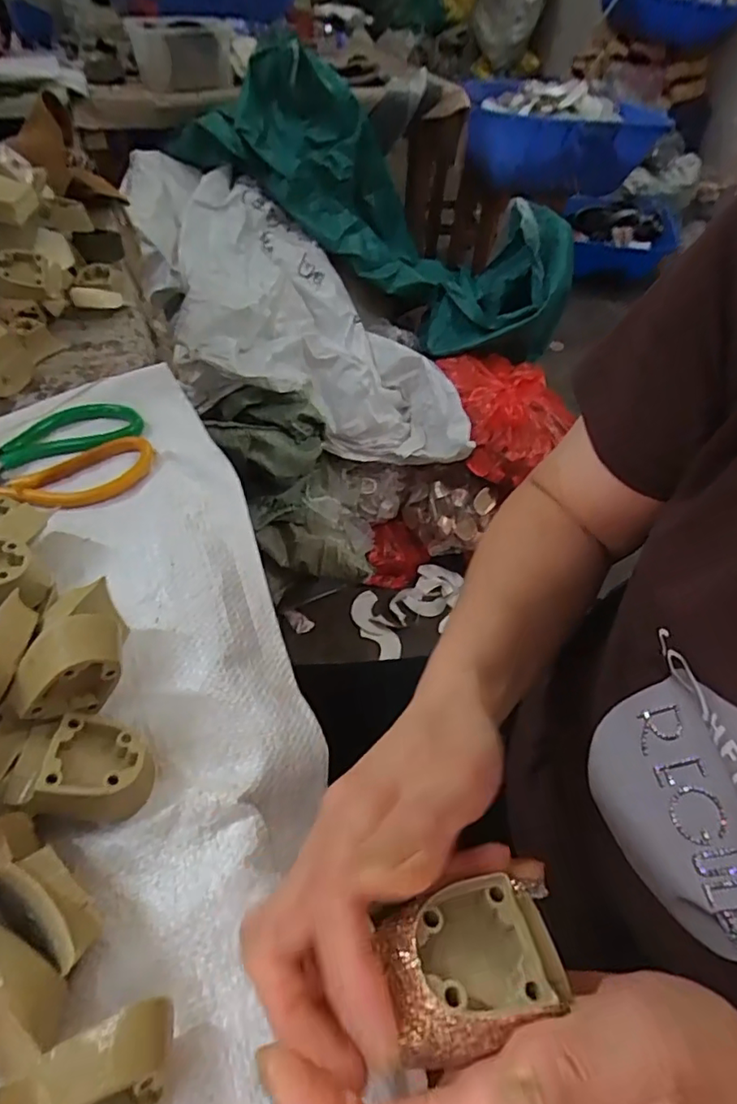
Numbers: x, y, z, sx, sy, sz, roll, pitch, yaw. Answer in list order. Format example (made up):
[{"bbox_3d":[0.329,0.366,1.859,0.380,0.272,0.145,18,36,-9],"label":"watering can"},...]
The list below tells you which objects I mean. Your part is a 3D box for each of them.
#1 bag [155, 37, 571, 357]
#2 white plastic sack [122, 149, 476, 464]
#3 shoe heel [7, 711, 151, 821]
[{"bbox_3d":[0.057,-0.732,1.208,0.824,0.237,0.357,30,50,-9],"label":"bag"},{"bbox_3d":[-0.128,-0.442,1.071,0.482,0.342,0.611,-16,52,-16],"label":"white plastic sack"},{"bbox_3d":[-0.126,0.097,0.254,0.056,0.030,0.036,17,24,-23],"label":"shoe heel"}]

